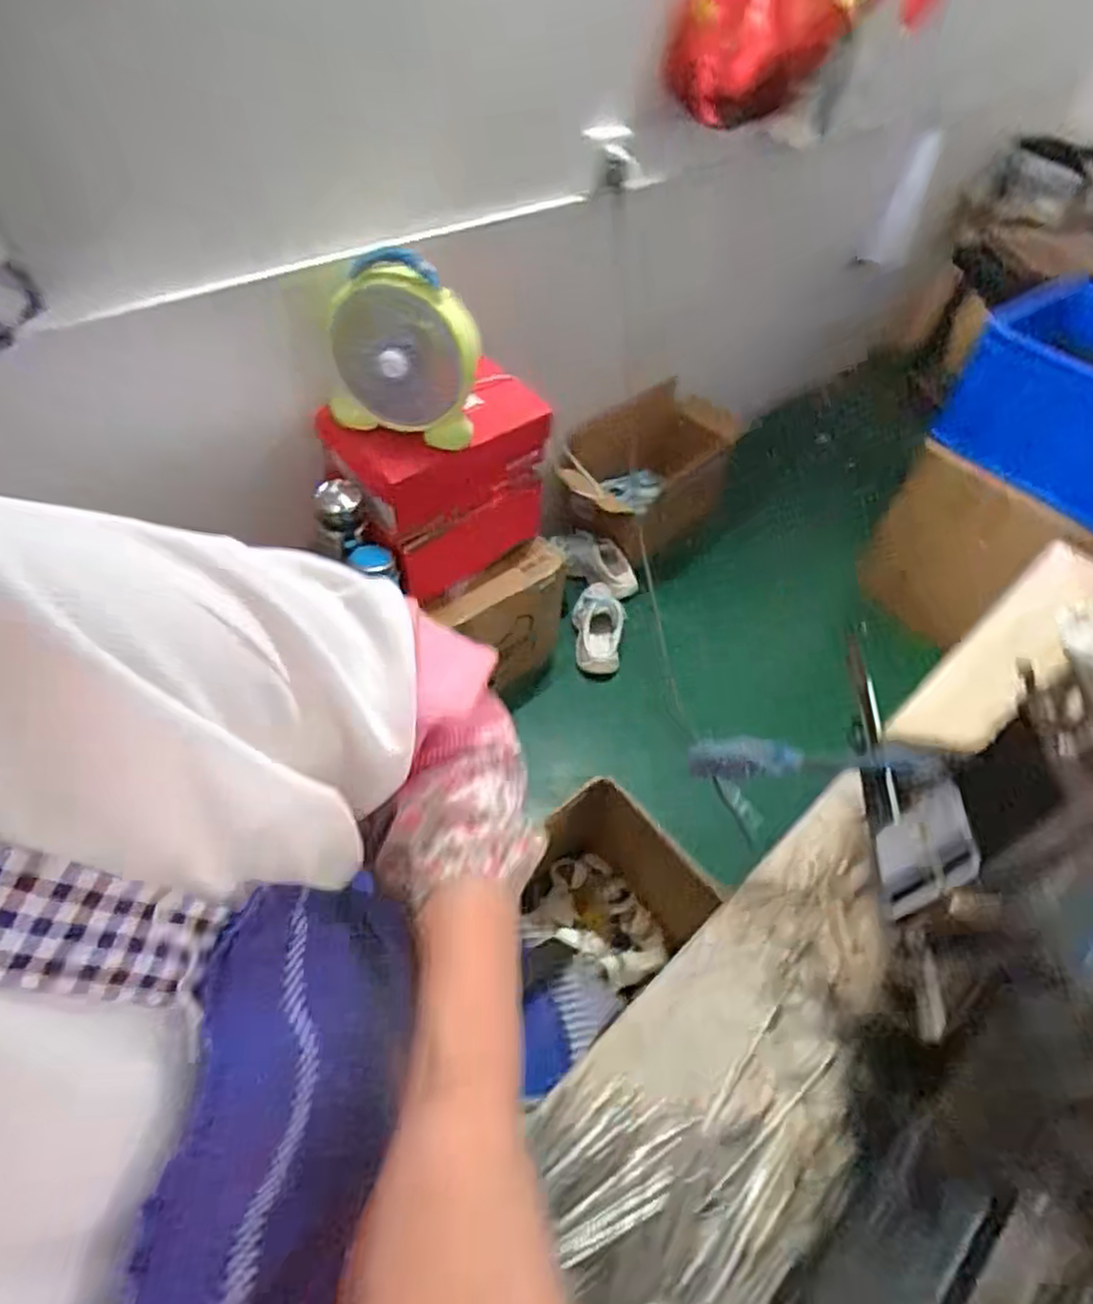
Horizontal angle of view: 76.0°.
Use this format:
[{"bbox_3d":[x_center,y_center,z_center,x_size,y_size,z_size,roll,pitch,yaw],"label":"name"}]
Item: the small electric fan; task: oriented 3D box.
[{"bbox_3d":[-0.211,-0.444,1.042,0.210,0.241,0.096,20,51,10],"label":"small electric fan"}]

